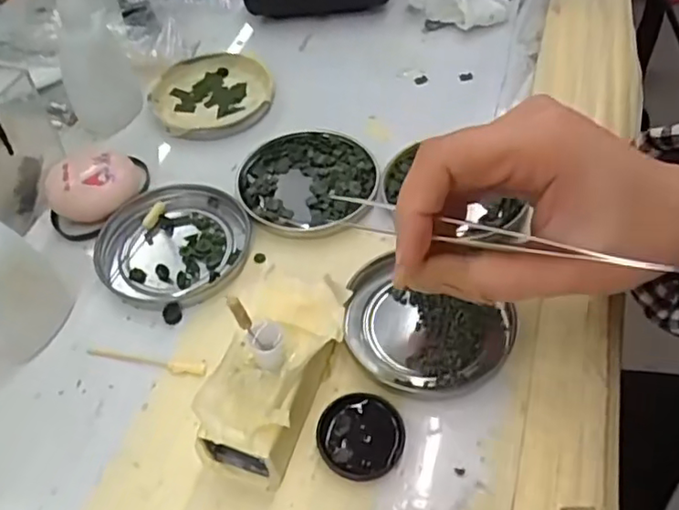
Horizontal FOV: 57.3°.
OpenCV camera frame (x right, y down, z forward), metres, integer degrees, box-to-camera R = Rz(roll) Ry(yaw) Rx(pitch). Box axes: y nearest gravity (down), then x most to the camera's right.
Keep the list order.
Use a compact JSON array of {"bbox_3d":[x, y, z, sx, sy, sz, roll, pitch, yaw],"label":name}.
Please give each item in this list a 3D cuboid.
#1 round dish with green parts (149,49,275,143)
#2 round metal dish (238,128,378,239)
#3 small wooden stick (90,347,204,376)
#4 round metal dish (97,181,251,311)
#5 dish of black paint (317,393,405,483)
[{"bbox_3d":[-0.084,-0.105,0.408,0.078,0.012,0.075,-2,51,2],"label":"round dish with green parts"},{"bbox_3d":[-0.019,-0.042,0.354,0.076,0.008,0.077,-2,51,2],"label":"round metal dish"},{"bbox_3d":[-0.091,0.049,0.289,0.059,0.004,0.007,7,52,9],"label":"small wooden stick"},{"bbox_3d":[-0.088,-0.007,0.329,0.075,0.009,0.077,6,52,8],"label":"round metal dish"},{"bbox_3d":[0.009,0.075,0.260,0.035,0.005,0.036,-2,51,2],"label":"dish of black paint"}]

